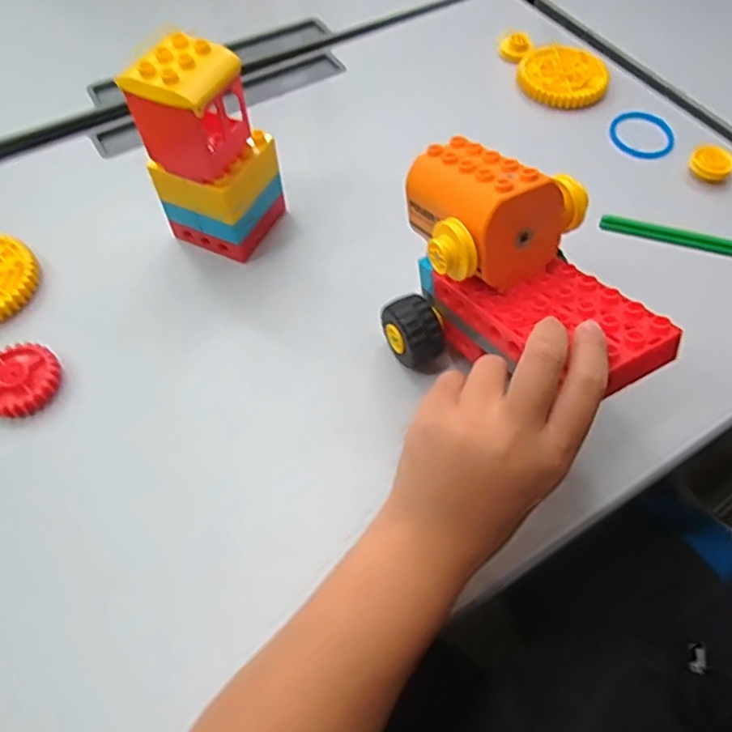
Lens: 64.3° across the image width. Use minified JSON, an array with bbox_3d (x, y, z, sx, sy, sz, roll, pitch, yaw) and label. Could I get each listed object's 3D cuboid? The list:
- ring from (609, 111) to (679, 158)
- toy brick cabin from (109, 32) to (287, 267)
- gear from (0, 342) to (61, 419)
[{"bbox_3d":[0.243,-0.205,0.513,0.057,0.004,0.057,0,58,0],"label":"ring"},{"bbox_3d":[-0.107,-0.142,0.397,0.066,0.141,0.074,20,60,12],"label":"toy brick cabin"},{"bbox_3d":[-0.224,0.009,0.376,0.049,0.015,0.049,0,58,0],"label":"gear"}]

